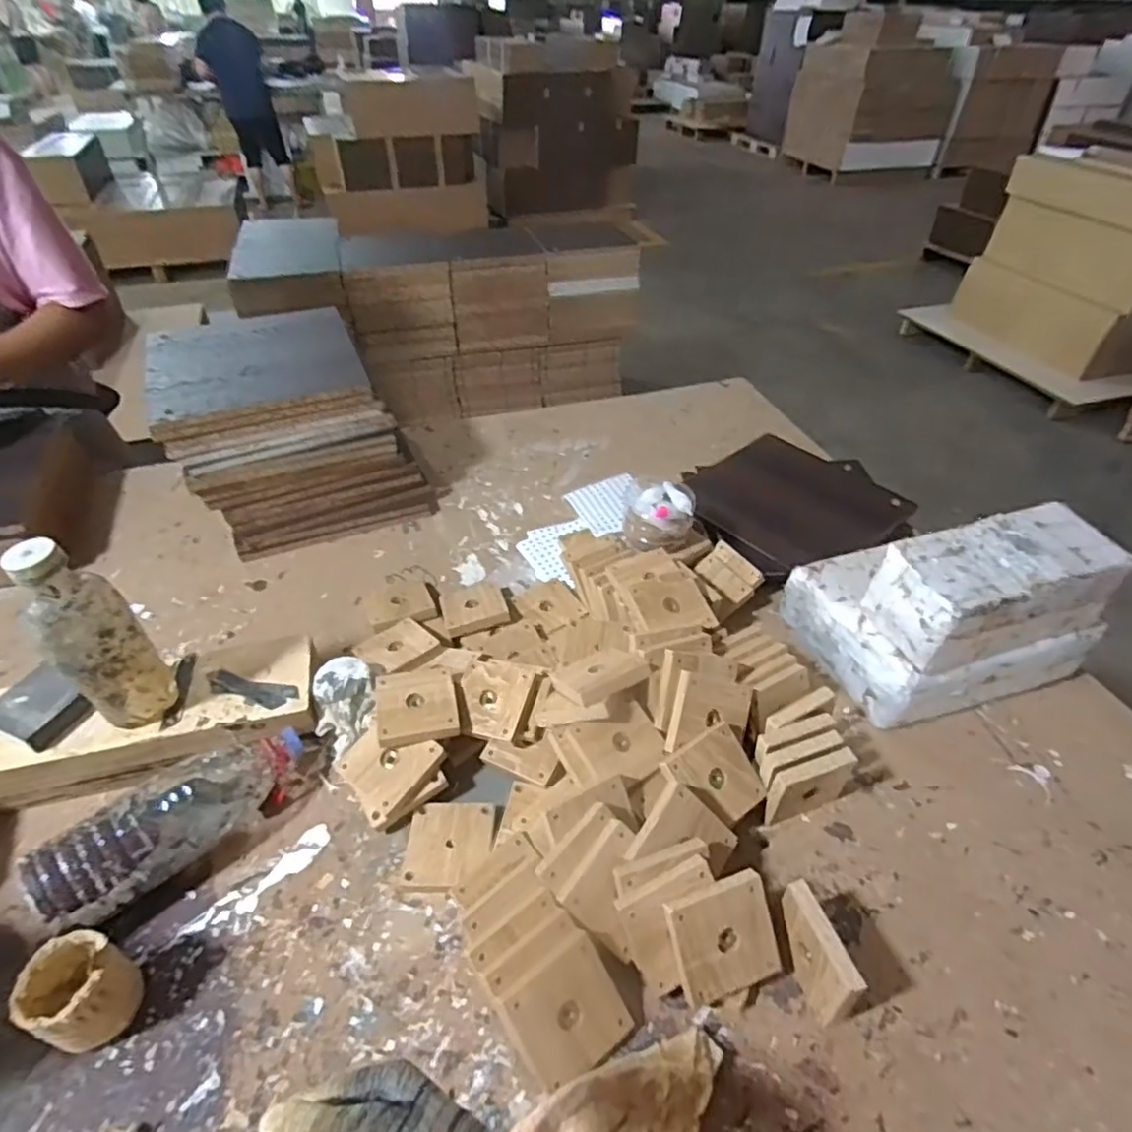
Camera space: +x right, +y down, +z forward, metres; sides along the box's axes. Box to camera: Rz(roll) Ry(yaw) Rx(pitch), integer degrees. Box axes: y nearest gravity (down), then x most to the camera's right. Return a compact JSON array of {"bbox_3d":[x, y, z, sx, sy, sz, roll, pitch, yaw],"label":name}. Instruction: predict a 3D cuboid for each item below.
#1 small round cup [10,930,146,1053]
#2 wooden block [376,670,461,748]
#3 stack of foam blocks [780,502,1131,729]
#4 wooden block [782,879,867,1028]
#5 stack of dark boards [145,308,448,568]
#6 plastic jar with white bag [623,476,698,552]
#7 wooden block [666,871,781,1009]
[{"bbox_3d":[-0.383,0.339,0.507,0.067,0.074,0.069,17,45,18],"label":"small round cup"},{"bbox_3d":[-0.160,0.150,0.691,0.082,0.019,0.085,-10,43,-12],"label":"wooden block"},{"bbox_3d":[0.437,0.040,0.752,0.269,0.202,0.188,-10,43,-11],"label":"stack of foam blocks"},{"bbox_3d":[0.201,0.319,0.523,0.018,0.091,0.085,-11,43,-12],"label":"wooden block"},{"bbox_3d":[-0.430,-0.227,1.004,0.327,0.248,0.322,-17,45,-19],"label":"stack of dark boards"},{"bbox_3d":[0.127,-0.065,0.868,0.078,0.086,0.073,0,42,0],"label":"plastic jar with white bag"},{"bbox_3d":[0.129,0.304,0.521,0.084,0.087,0.013,-15,3,-12],"label":"wooden block"}]

